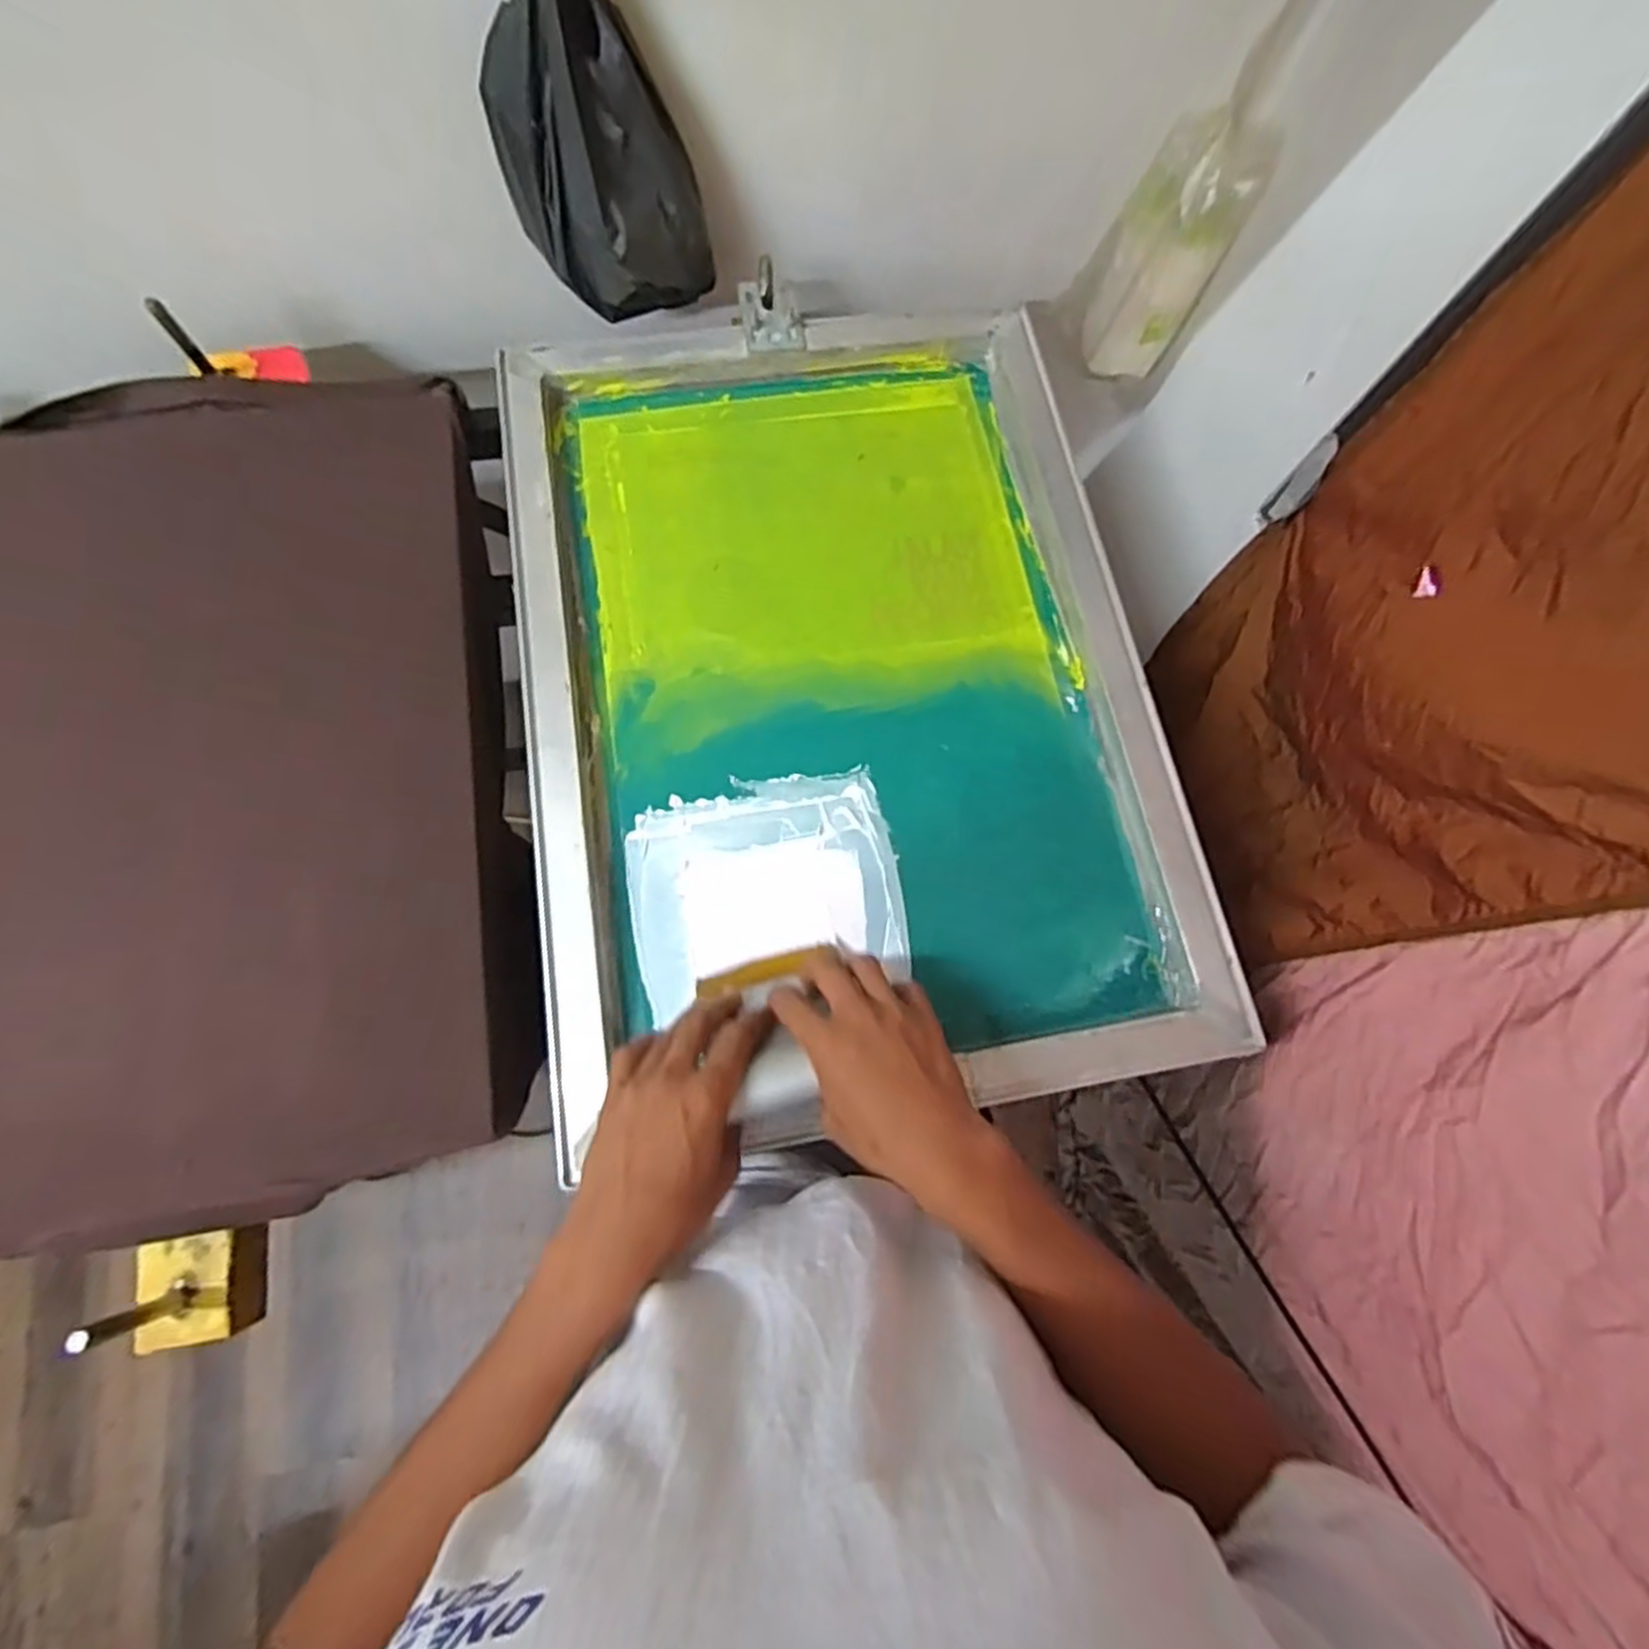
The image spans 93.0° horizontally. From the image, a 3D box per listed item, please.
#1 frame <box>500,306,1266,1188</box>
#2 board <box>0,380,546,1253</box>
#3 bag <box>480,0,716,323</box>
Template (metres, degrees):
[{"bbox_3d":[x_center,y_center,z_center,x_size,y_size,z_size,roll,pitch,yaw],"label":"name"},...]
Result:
[{"bbox_3d":[0.013,-0.124,0.607,0.469,0.037,0.642,-8,74,-4],"label":"frame"},{"bbox_3d":[-0.447,-0.066,0.588,0.420,0.058,0.653,-9,78,-3],"label":"board"},{"bbox_3d":[-0.172,-0.506,0.606,0.135,0.224,0.114,-29,79,-7],"label":"bag"}]

